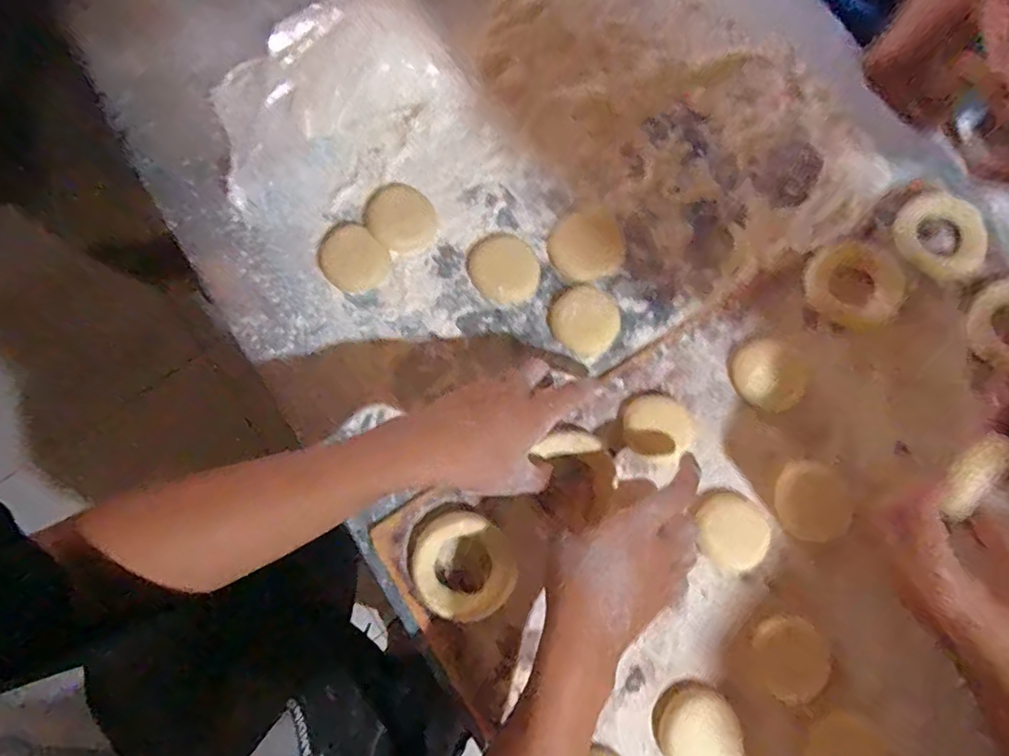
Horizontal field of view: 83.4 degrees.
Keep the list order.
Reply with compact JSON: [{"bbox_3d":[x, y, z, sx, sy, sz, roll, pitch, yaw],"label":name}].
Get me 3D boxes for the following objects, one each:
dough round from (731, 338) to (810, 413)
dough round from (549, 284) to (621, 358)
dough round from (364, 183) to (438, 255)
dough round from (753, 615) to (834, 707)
[{"bbox_3d":[0.220,-0.002,0.472,0.061,0.010,0.055,34,80,6],"label":"dough round"},{"bbox_3d":[0.070,-0.052,0.484,0.059,0.014,0.058,0,78,0],"label":"dough round"},{"bbox_3d":[-0.091,-0.141,0.499,0.061,0.011,0.056,0,78,0],"label":"dough round"},{"bbox_3d":[0.218,0.212,0.429,0.050,0.011,0.057,-15,79,-3],"label":"dough round"}]

